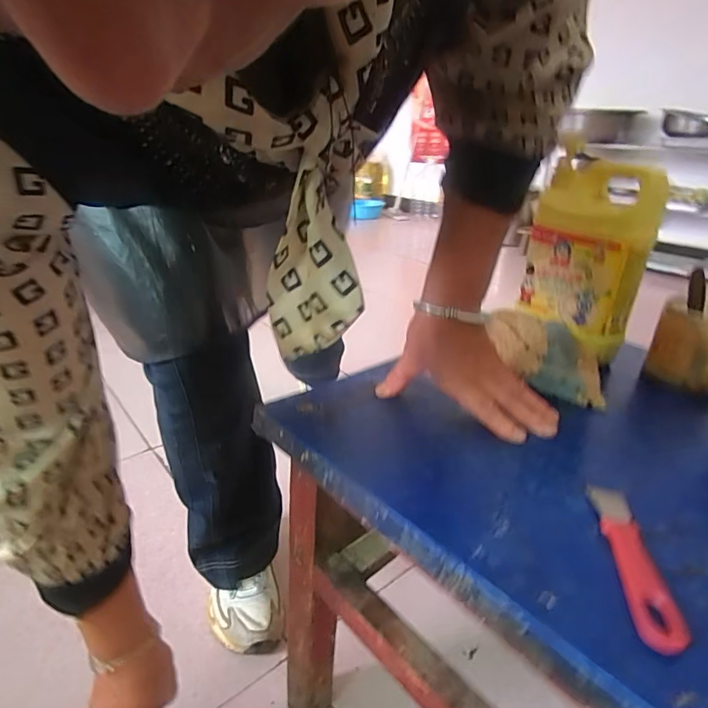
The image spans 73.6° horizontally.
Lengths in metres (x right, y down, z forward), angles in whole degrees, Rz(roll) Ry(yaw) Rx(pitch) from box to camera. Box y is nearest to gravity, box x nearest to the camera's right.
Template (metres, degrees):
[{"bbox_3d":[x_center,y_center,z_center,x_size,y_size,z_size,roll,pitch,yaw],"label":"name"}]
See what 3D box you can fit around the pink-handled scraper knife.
[{"bbox_3d":[0.177,0.127,0.303,0.025,0.008,0.130,3,24,11],"label":"pink-handled scraper knife"}]

